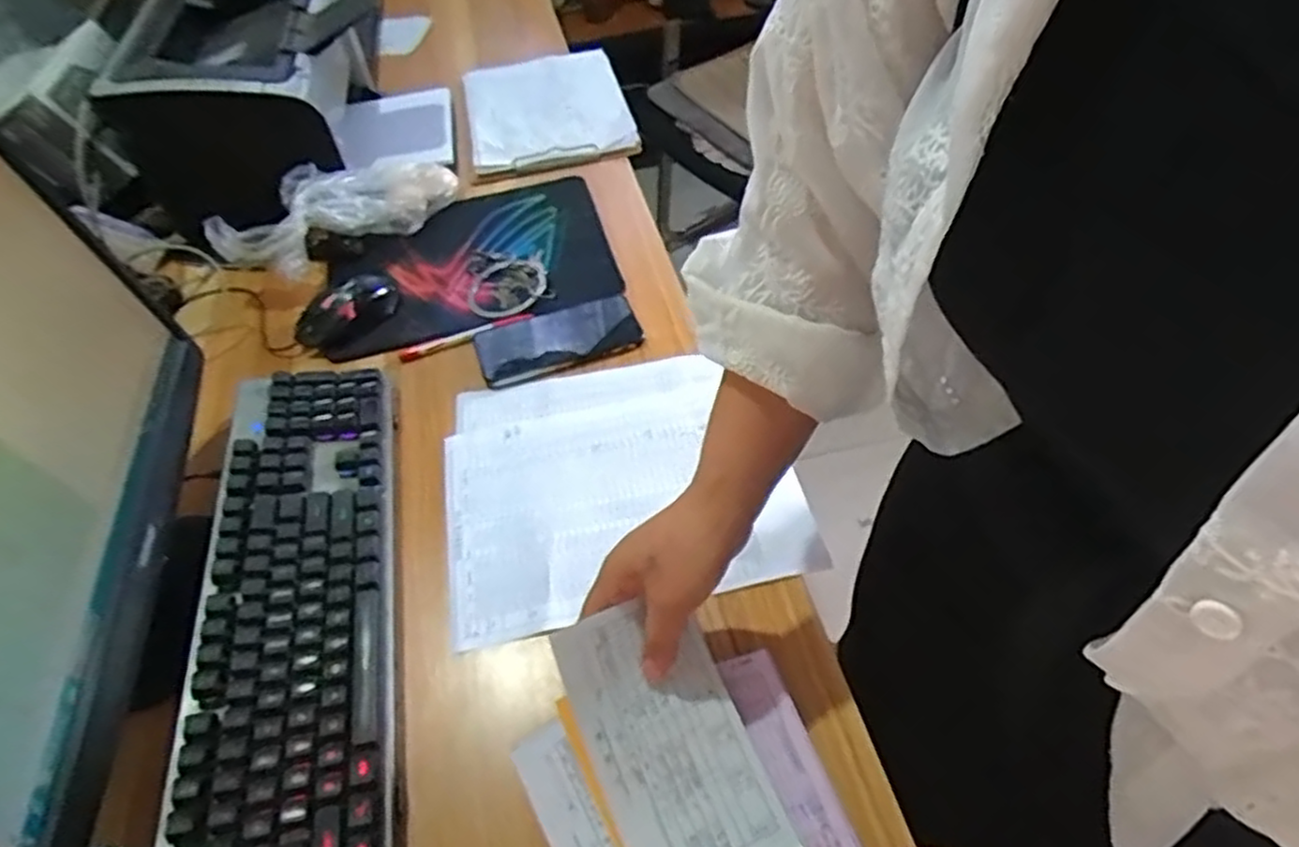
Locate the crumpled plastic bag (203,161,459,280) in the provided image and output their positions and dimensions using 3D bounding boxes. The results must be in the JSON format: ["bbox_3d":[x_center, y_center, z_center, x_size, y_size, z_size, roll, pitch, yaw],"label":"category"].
[{"bbox_3d":[-0.349,-0.249,0.853,0.109,0.086,0.271,25,56,23],"label":"crumpled plastic bag"}]

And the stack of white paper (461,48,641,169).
[{"bbox_3d":[-0.148,-0.459,1.046,0.218,0.015,0.303,-11,50,-5],"label":"stack of white paper"}]

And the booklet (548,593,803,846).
[{"bbox_3d":[0.013,0.195,0.438,0.096,0.035,0.168,-20,69,-16],"label":"booklet"}]

